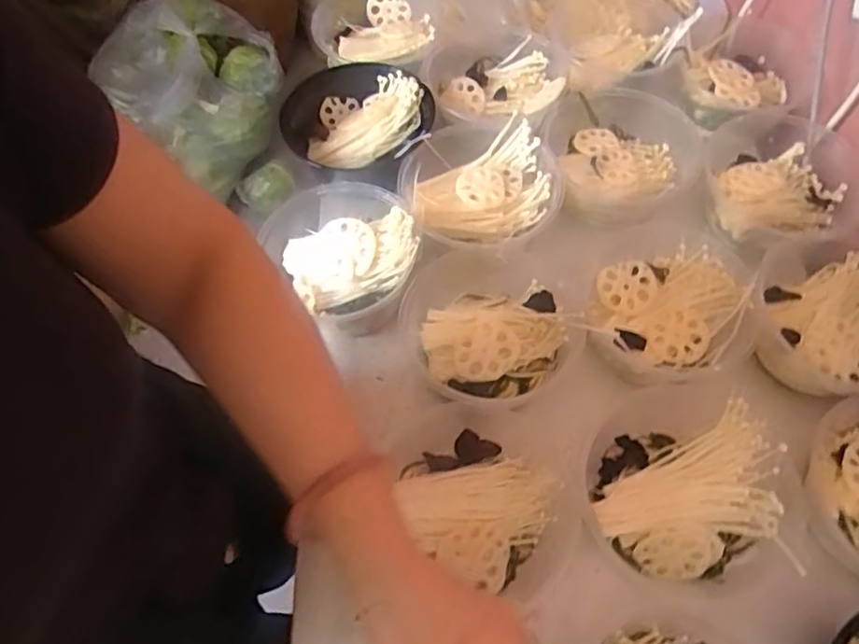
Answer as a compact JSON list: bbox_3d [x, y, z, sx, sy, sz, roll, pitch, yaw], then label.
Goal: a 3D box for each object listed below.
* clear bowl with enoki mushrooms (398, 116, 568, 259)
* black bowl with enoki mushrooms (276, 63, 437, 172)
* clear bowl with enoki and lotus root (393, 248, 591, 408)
[{"bbox_3d":[0.050,-0.135,0.664,0.164,0.068,0.175,0,61,0],"label":"clear bowl with enoki mushrooms"},{"bbox_3d":[-0.086,-0.233,0.723,0.176,0.056,0.130,7,61,4],"label":"black bowl with enoki mushrooms"},{"bbox_3d":[0.057,0.006,0.584,0.150,0.054,0.154,0,61,0],"label":"clear bowl with enoki and lotus root"}]

